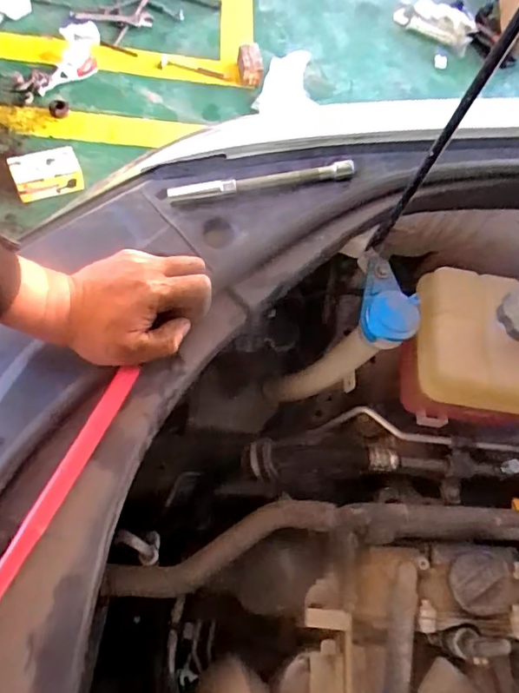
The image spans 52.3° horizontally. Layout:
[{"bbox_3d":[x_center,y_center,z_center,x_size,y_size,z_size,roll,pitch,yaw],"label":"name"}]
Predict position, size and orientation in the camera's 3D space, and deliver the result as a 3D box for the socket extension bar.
[{"bbox_3d":[0.002,-0.159,0.510,0.179,0.015,0.017,-8,64,-6],"label":"socket extension bar"}]

